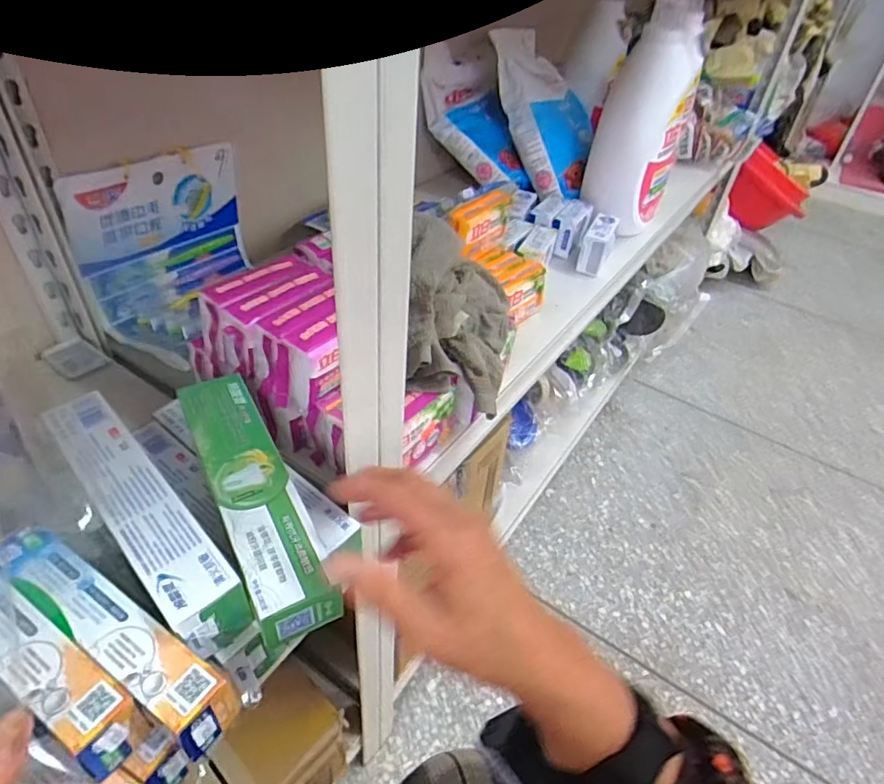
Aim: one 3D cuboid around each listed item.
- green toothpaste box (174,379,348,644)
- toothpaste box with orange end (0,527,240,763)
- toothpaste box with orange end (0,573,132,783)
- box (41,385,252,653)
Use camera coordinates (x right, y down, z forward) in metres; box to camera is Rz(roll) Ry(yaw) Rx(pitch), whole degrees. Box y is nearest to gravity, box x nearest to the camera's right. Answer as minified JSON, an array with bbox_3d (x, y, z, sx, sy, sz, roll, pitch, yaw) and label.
[{"bbox_3d":[-0.142,0.070,0.418,0.052,0.028,0.230,-18,47,-25],"label":"green toothpaste box"},{"bbox_3d":[-0.204,0.146,0.345,0.184,0.034,0.035,27,46,22],"label":"toothpaste box with orange end"},{"bbox_3d":[-0.248,0.149,0.331,0.176,0.038,0.035,30,47,18],"label":"toothpaste box with orange end"},{"bbox_3d":[-0.214,0.085,0.400,0.050,0.050,0.225,-30,53,-34],"label":"box"}]

